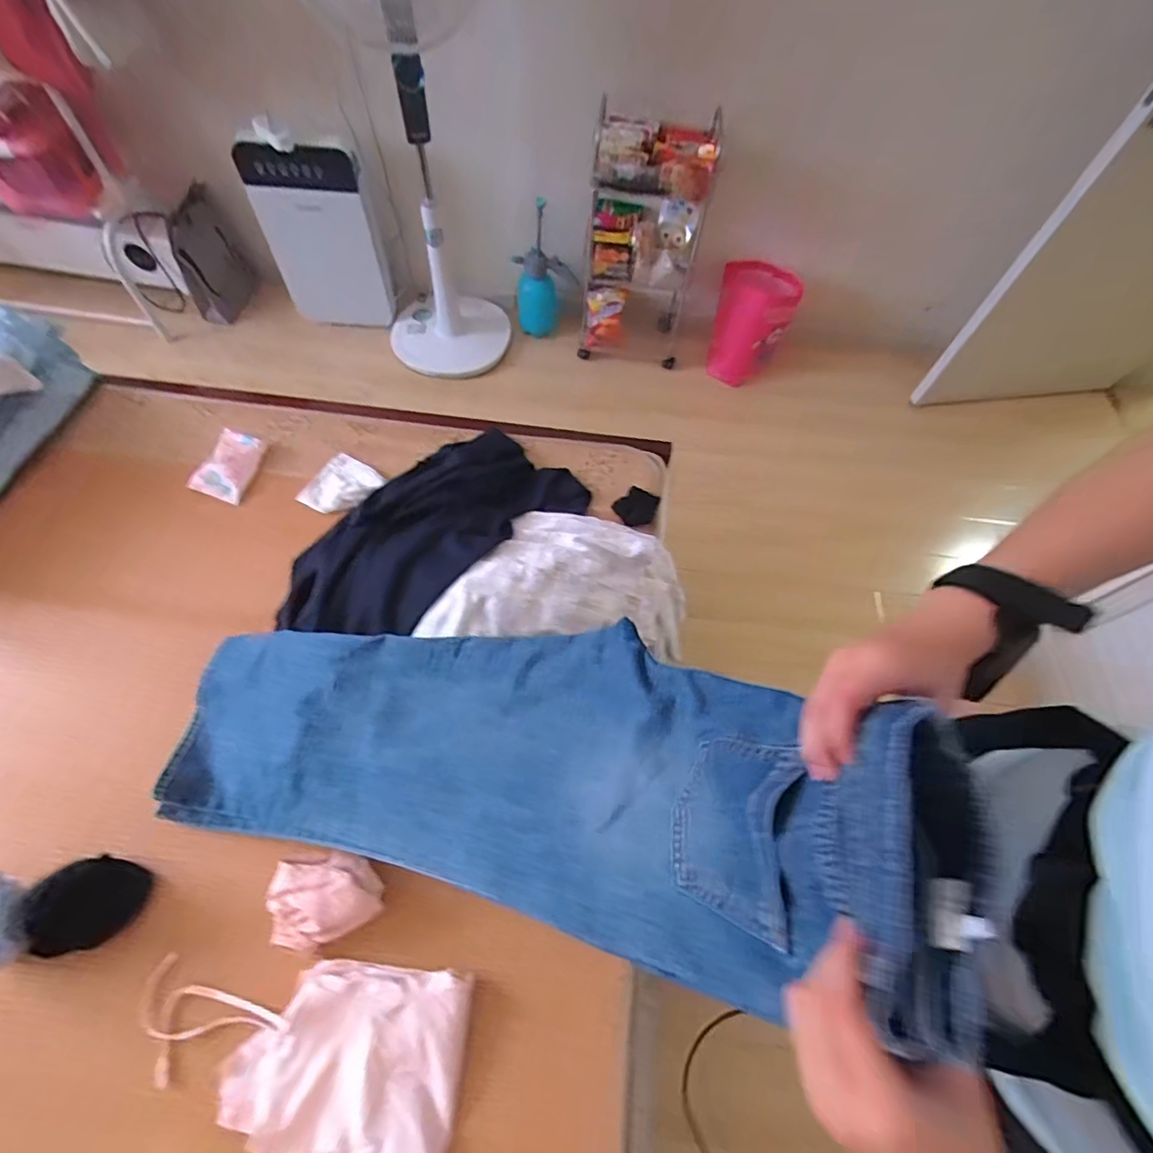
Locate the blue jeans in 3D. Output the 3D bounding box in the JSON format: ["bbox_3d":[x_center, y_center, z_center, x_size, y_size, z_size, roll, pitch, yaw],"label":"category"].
[{"bbox_3d":[-0.144,0.169,0.593,0.932,0.166,0.265,-4,54,37],"label":"blue jeans"}]

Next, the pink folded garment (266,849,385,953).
[{"bbox_3d":[-0.324,0.420,0.721,0.132,0.069,0.101,-10,63,-9],"label":"pink folded garment"}]

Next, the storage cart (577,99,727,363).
[{"bbox_3d":[0.197,-0.995,1.706,0.333,0.600,0.344,7,61,0],"label":"storage cart"}]

